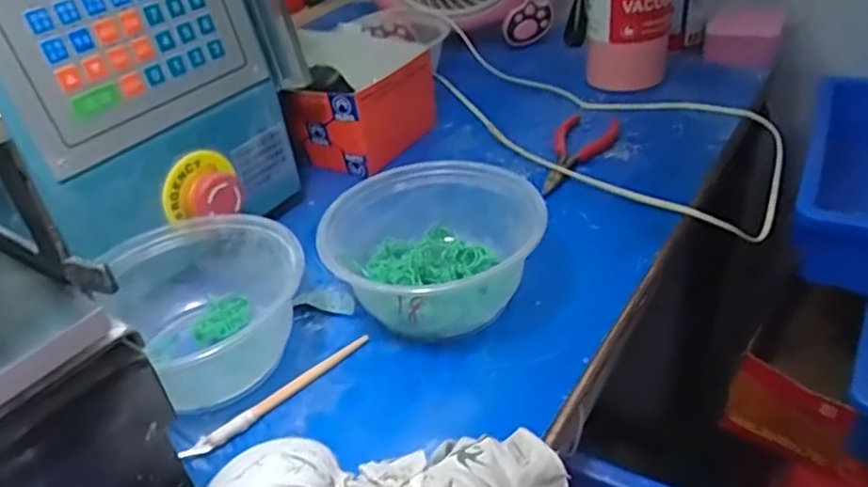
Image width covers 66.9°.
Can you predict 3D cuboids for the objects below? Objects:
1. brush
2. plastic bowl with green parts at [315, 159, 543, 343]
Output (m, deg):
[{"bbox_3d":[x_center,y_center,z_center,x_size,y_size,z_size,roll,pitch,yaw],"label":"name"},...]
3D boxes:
[{"bbox_3d":[-0.084,0.084,0.368,0.119,0.007,0.011,-32,42,-31],"label":"brush"},{"bbox_3d":[-0.003,0.003,0.417,0.128,0.071,0.106,-19,37,-17],"label":"plastic bowl with green parts"}]

